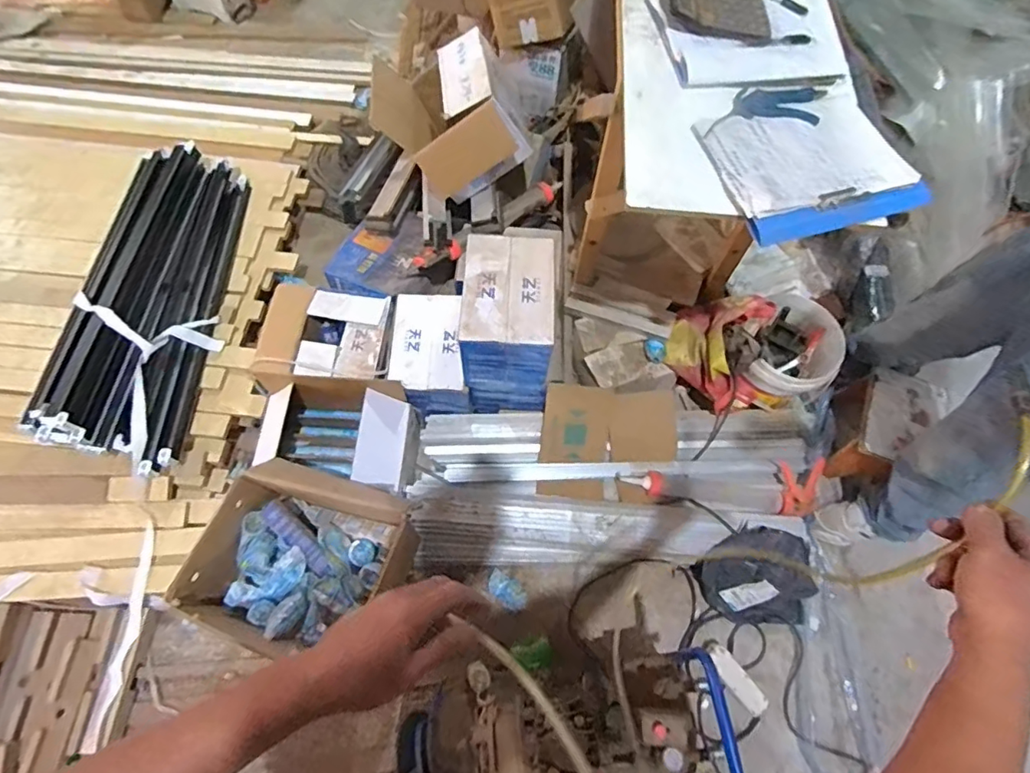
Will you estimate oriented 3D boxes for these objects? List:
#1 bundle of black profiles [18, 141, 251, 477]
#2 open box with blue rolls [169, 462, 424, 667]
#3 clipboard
[{"bbox_3d":[-1.060,-0.283,1.543,0.399,0.116,1.052,1,65,-2],"label":"bundle of black profiles"},{"bbox_3d":[-0.424,0.357,1.088,0.377,0.137,0.353,22,66,7],"label":"open box with blue rolls"},{"bbox_3d":[0.478,-0.364,0.858,0.304,0.018,0.266,-14,66,-9],"label":"clipboard"}]

